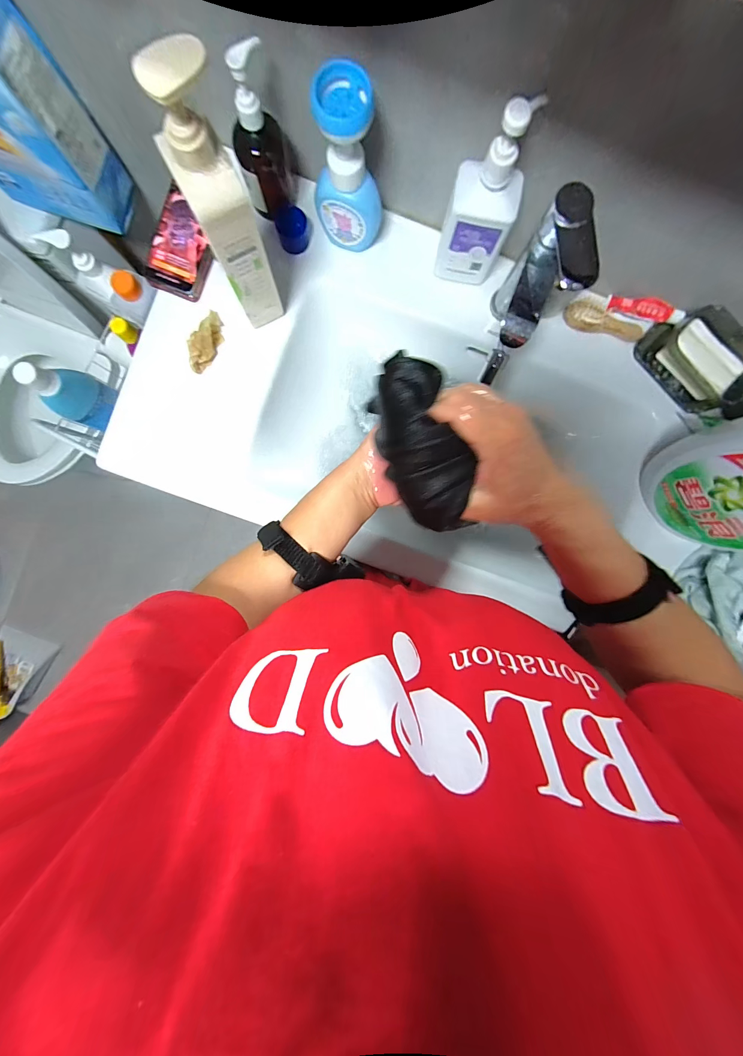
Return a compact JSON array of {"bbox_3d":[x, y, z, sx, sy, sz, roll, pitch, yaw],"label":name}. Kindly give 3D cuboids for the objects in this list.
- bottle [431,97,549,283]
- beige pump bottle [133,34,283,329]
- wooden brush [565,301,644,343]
[{"bbox_3d":[0.132,-0.388,0.410,0.085,0.194,0.045,6,90,-2],"label":"bottle"},{"bbox_3d":[-0.156,-0.336,0.374,0.062,0.261,0.074,-22,91,-2],"label":"beige pump bottle"},{"bbox_3d":[0.359,-0.318,0.516,0.123,0.019,0.036,8,90,-2],"label":"wooden brush"}]

